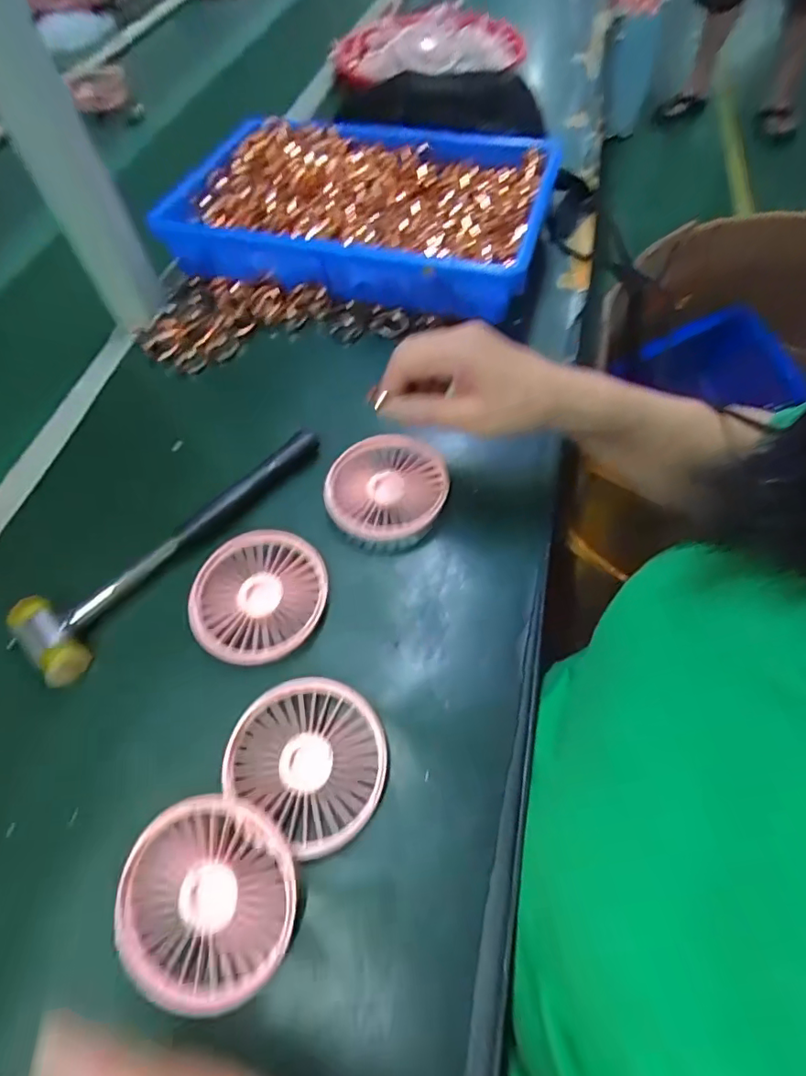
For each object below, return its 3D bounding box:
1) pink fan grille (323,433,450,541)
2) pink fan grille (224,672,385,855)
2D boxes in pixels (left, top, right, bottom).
[{"bbox_3d":[-0.011,-0.036,0.394,0.091,0.024,0.085,-1,58,2],"label":"pink fan grille"},{"bbox_3d":[-0.052,0.124,0.301,0.087,0.010,0.079,31,65,20],"label":"pink fan grille"}]

